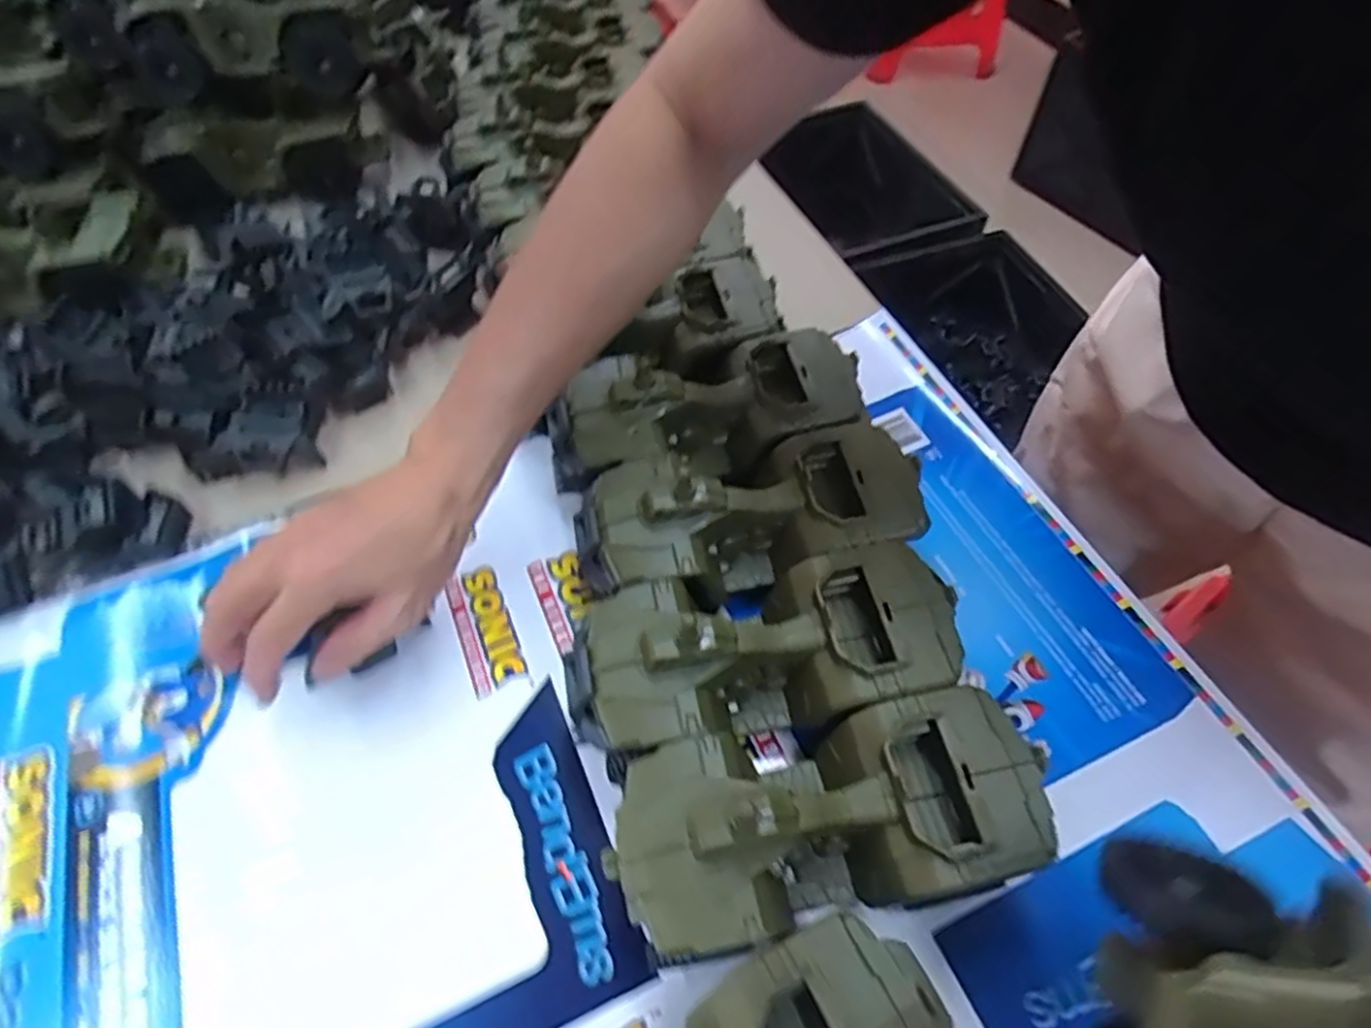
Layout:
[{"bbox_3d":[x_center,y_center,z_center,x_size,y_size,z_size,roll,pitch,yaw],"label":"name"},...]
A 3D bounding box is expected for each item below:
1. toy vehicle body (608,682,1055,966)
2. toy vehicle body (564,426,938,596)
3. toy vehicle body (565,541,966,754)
[{"bbox_3d":[0.060,0.136,0.322,0.176,0.079,0.078,-10,56,-7],"label":"toy vehicle body"},{"bbox_3d":[0.033,0.004,0.411,0.180,0.078,0.077,-9,56,-6],"label":"toy vehicle body"},{"bbox_3d":[0.036,0.072,0.364,0.181,0.079,0.076,-10,56,-7],"label":"toy vehicle body"}]

